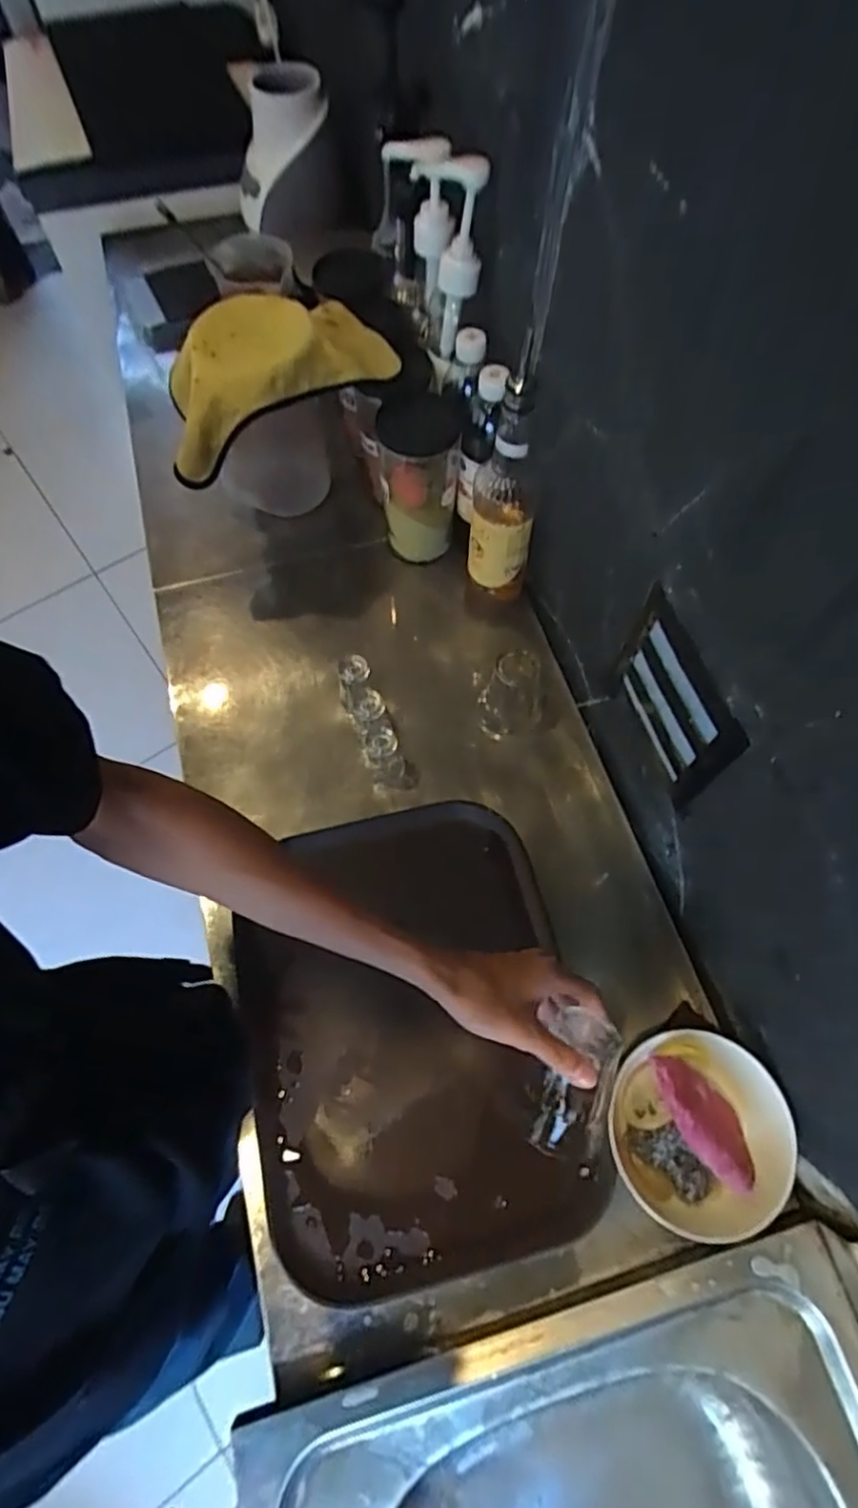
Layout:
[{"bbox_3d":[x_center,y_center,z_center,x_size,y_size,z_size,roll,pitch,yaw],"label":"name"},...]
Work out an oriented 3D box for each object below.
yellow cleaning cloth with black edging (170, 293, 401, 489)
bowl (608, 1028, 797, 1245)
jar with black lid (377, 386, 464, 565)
[{"bbox_3d":[-0.174,-0.427,0.735,0.272,0.092,0.139,-20,67,-8],"label":"yellow cleaning cloth with black edging"},{"bbox_3d":[0.228,0.319,0.548,0.140,0.075,0.146,0,66,1],"label":"bowl"},{"bbox_3d":[-0.010,-0.324,0.784,0.093,0.184,0.089,0,66,1],"label":"jar with black lid"}]

